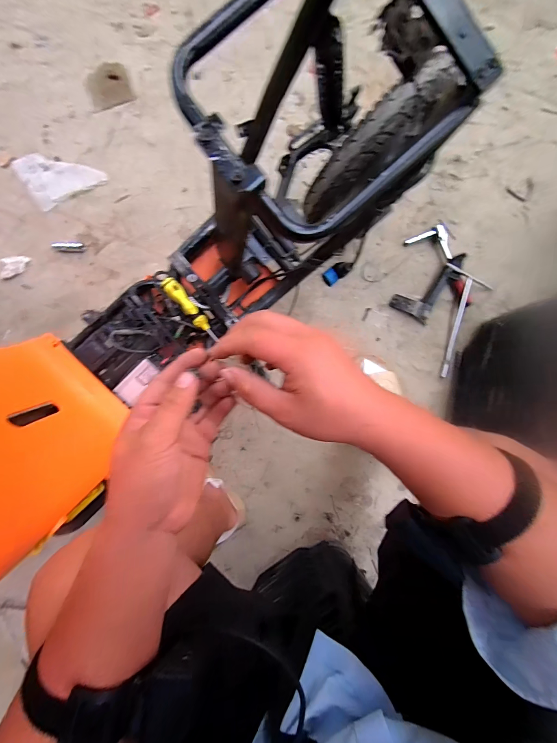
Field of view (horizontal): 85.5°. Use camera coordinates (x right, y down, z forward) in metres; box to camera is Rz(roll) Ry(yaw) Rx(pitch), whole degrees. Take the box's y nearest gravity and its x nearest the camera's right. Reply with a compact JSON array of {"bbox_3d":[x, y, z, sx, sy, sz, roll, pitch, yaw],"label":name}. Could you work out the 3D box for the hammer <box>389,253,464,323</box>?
[{"bbox_3d":[0.416,-0.243,0.834,0.115,0.051,0.209,35,84,5],"label":"hammer"}]

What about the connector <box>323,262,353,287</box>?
[{"bbox_3d":[0.109,-0.183,0.551,0.024,0.068,0.030,3,81,-24],"label":"connector"}]

